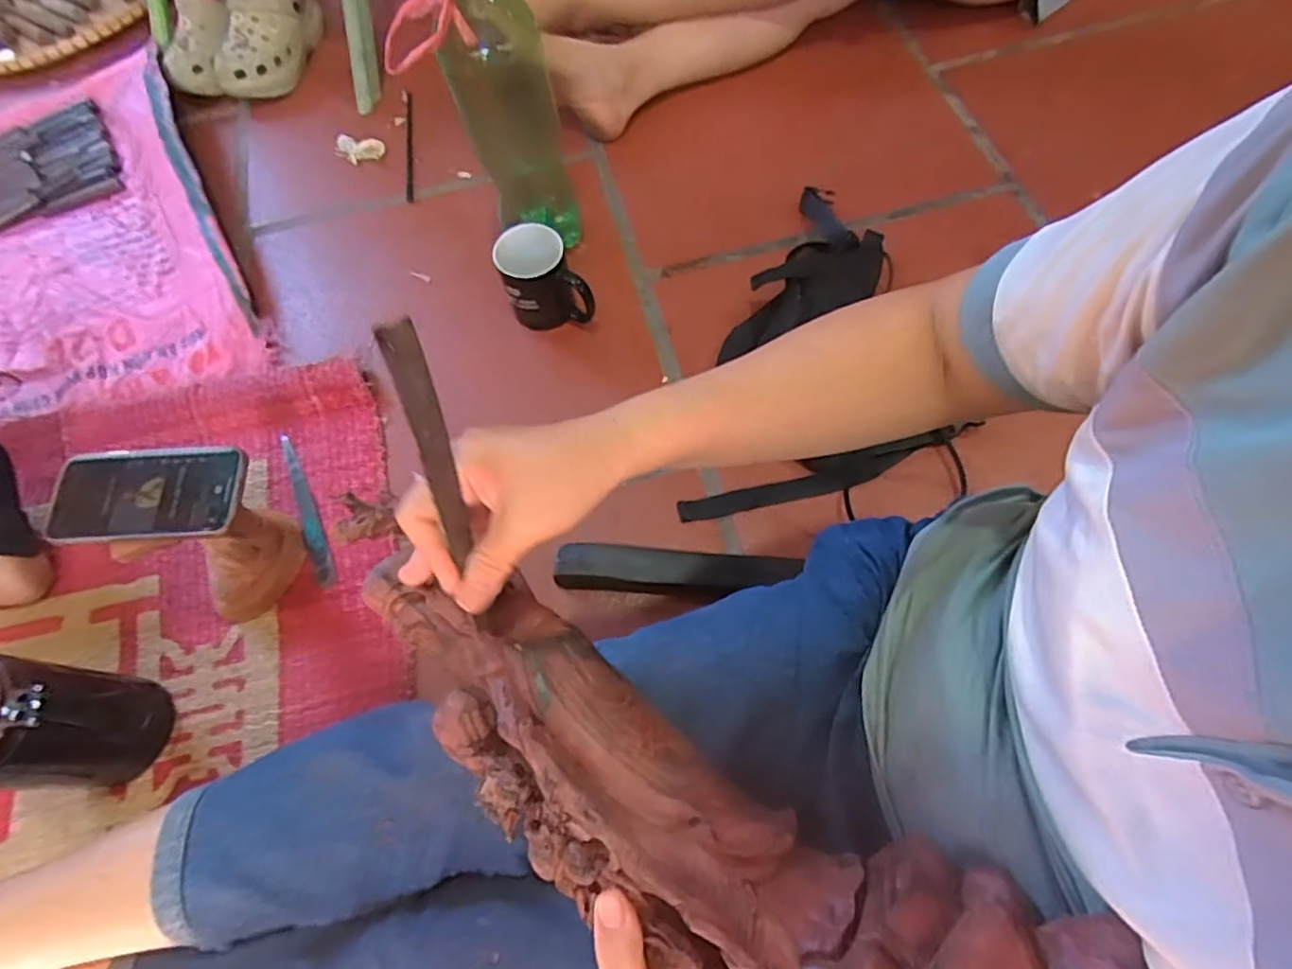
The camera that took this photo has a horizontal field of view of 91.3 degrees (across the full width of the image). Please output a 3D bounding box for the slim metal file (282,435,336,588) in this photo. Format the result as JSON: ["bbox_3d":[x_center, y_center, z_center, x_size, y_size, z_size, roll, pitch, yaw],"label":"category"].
[{"bbox_3d":[-0.378,0.028,0.701,0.020,0.010,0.195,-23,67,-20],"label":"slim metal file"}]

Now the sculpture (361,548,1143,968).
[{"bbox_3d":[0.006,0.160,0.313,0.386,0.078,0.115,25,68,25],"label":"sculpture"}]

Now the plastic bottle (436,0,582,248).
[{"bbox_3d":[-0.145,-0.395,0.699,0.109,0.332,0.105,-12,66,-4],"label":"plastic bottle"}]

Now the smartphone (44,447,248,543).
[{"bbox_3d":[-0.407,0.009,0.517,0.143,0.014,0.078,-3,65,2],"label":"smartphone"}]

